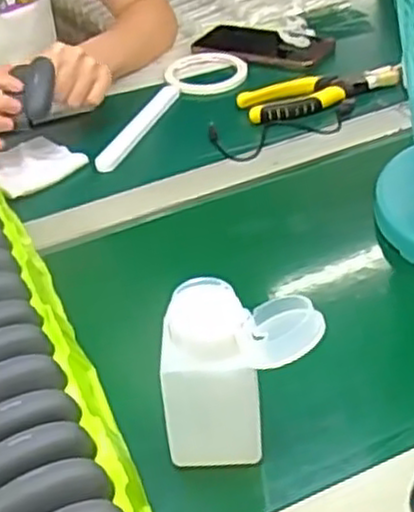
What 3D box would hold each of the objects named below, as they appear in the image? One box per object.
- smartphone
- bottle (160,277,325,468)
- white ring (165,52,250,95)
[{"bbox_3d":[0.062,-0.254,0.898,0.169,0.012,0.083,18,46,27],"label":"smartphone"},{"bbox_3d":[0.019,0.065,0.404,0.081,0.108,0.041,1,40,10],"label":"bottle"},{"bbox_3d":[0.001,-0.210,0.853,0.094,0.008,0.102,-4,39,3],"label":"white ring"}]

